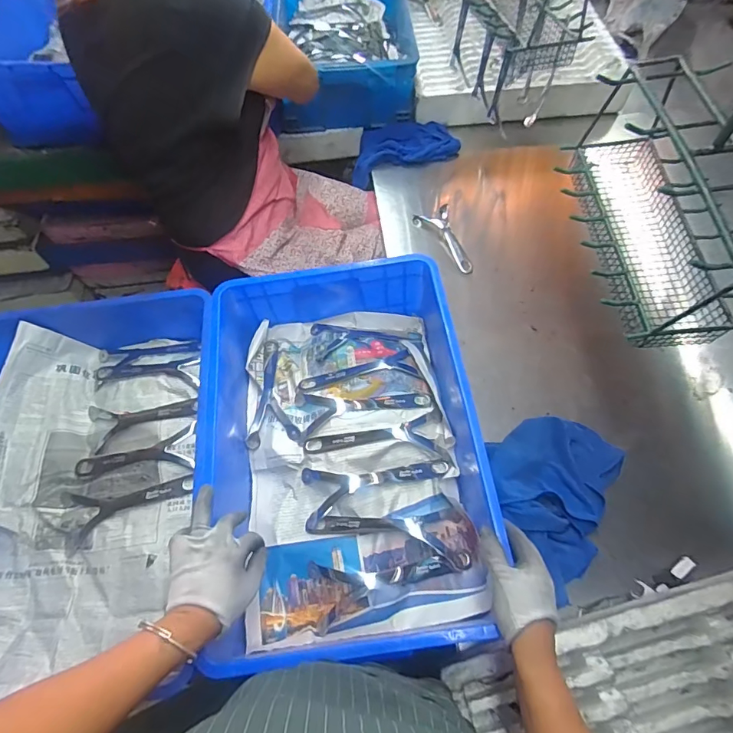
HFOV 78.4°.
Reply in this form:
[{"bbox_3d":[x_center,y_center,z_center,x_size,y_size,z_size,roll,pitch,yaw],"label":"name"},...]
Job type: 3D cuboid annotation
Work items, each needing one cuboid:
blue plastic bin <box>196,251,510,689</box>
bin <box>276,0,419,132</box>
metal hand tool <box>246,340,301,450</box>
[{"bbox_3d":[-0.035,0.100,0.650,0.339,0.143,0.499,-6,62,0],"label":"blue plastic bin"},{"bbox_3d":[-0.055,-0.878,1.221,0.334,0.143,0.515,-4,62,1],"label":"bin"},{"bbox_3d":[-0.161,0.036,0.751,0.081,0.017,0.193,-9,62,-2],"label":"metal hand tool"}]

